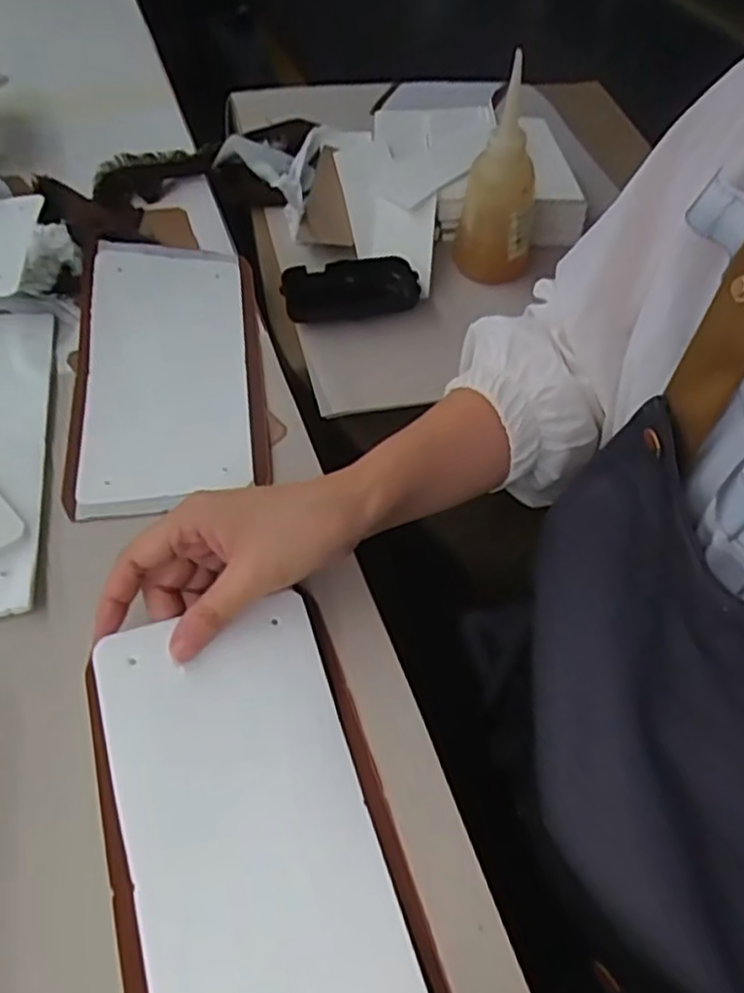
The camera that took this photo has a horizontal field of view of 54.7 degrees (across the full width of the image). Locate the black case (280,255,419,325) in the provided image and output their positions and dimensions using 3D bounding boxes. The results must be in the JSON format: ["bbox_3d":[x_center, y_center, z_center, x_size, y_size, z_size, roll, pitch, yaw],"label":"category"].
[{"bbox_3d":[-0.020,-0.168,0.593,0.110,0.033,0.055,-15,56,-15],"label":"black case"}]

